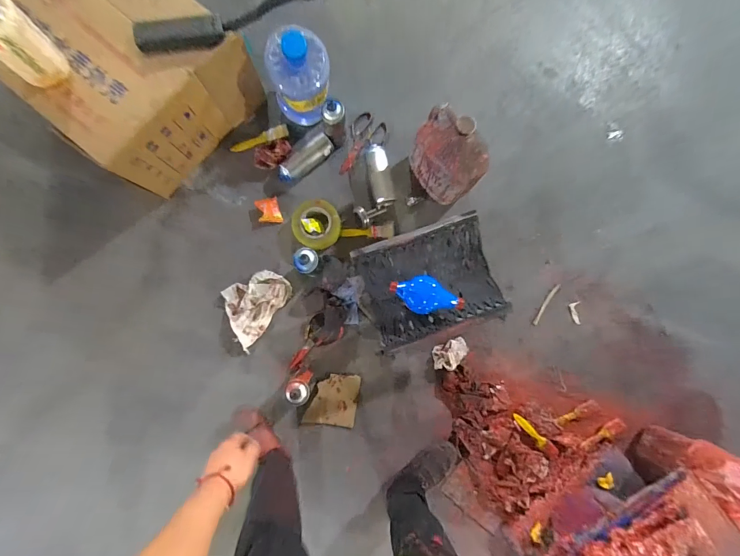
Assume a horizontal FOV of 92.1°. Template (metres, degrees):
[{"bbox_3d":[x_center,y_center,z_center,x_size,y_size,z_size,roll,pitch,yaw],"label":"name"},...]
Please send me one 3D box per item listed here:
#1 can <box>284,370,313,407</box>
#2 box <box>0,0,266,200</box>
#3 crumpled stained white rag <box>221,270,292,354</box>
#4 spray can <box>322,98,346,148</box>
[{"bbox_3d":[-0.183,0.293,0.972,0.055,0.179,0.066,-29,87,-3],"label":"can"},{"bbox_3d":[-0.609,-0.531,0.928,0.422,0.320,0.417,42,86,2],"label":"box"},{"bbox_3d":[-0.354,0.076,1.054,0.162,0.048,0.235,37,87,3],"label":"crumpled stained white rag"},{"bbox_3d":[-0.098,-0.429,1.003,0.061,0.179,0.058,0,86,0],"label":"spray can"}]

